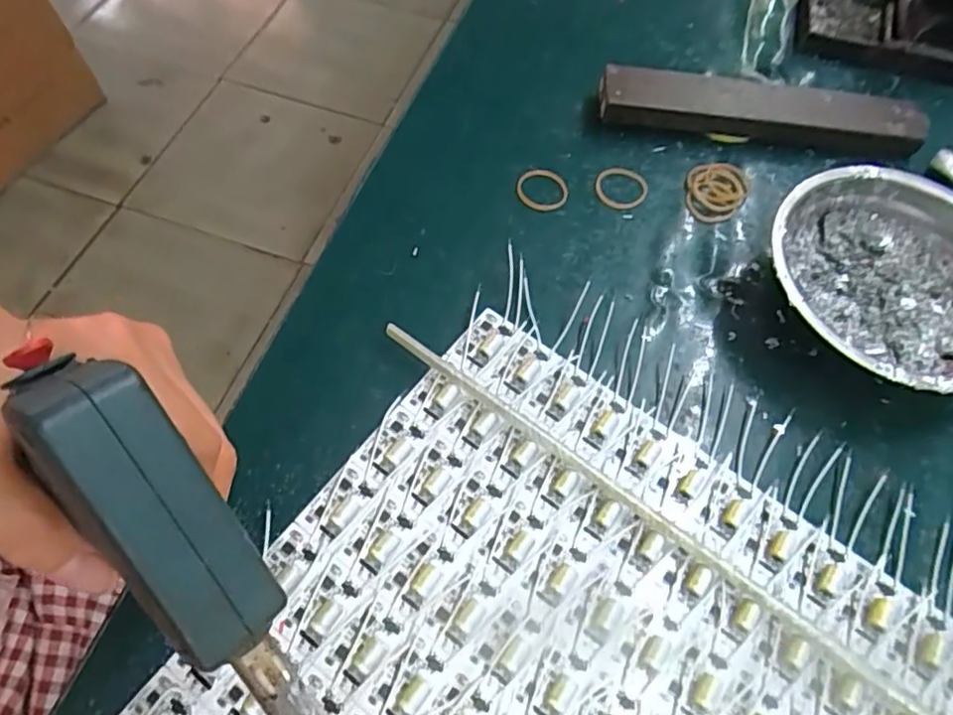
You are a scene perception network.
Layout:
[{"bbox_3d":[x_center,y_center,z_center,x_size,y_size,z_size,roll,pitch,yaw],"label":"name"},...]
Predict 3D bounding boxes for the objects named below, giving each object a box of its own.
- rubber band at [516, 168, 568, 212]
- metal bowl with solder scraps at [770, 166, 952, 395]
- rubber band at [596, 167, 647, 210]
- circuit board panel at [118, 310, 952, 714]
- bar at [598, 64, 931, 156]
[{"bbox_3d":[0.038,-0.098,0.359,0.029,0.004,0.029,6,63,0],"label":"rubber band"},{"bbox_3d":[0.209,-0.036,0.316,0.128,0.039,0.123,1,63,-2],"label":"metal bowl with solder scraps"},{"bbox_3d":[0.085,-0.099,0.363,0.030,0.004,0.028,16,63,6],"label":"rubber band"},{"bbox_3d":[0.048,0.136,0.237,0.284,0.011,0.244,35,66,14],"label":"circuit board panel"},{"bbox_3d":[0.177,-0.154,0.388,0.201,0.020,0.037,7,63,1],"label":"bar"}]

